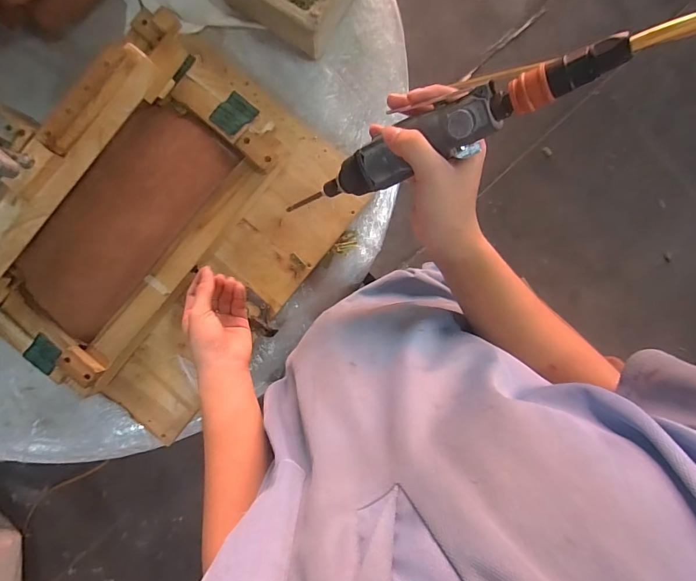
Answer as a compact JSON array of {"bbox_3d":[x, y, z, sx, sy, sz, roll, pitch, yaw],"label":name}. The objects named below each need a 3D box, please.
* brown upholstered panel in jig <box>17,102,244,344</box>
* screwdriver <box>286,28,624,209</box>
[{"bbox_3d":[-0.322,-0.099,0.567,0.150,0.023,0.349,39,92,-3],"label":"brown upholstered panel in jig"},{"bbox_3d":[0.065,-0.131,0.365,0.319,0.032,0.041,-13,95,42],"label":"screwdriver"}]

